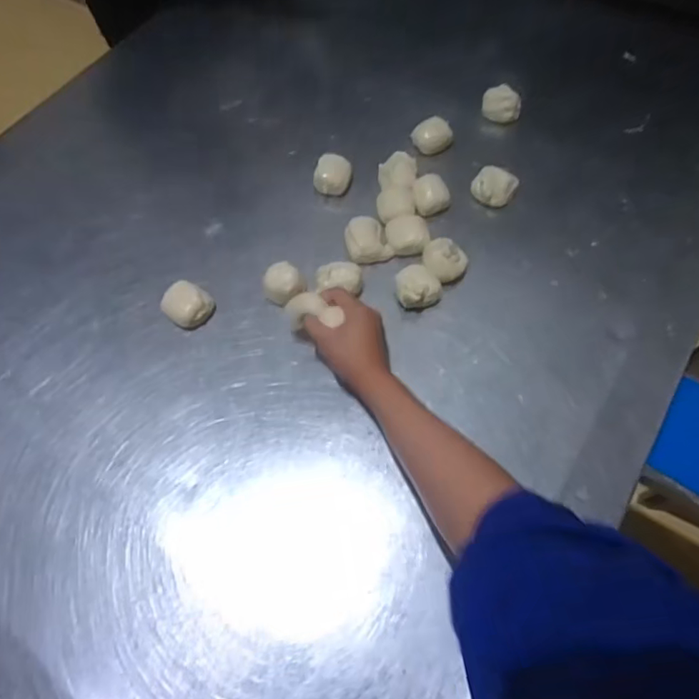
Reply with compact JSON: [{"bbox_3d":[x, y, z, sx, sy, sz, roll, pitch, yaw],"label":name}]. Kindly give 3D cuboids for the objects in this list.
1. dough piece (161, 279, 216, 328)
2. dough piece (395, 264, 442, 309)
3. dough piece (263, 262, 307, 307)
[{"bbox_3d":[-0.209,-0.057,0.709,0.058,0.038,0.053,0,63,1],"label":"dough piece"},{"bbox_3d":[0.088,-0.083,0.710,0.060,0.048,0.058,-27,65,-12],"label":"dough piece"},{"bbox_3d":[-0.086,-0.083,0.716,0.047,0.044,0.047,0,63,1],"label":"dough piece"}]

